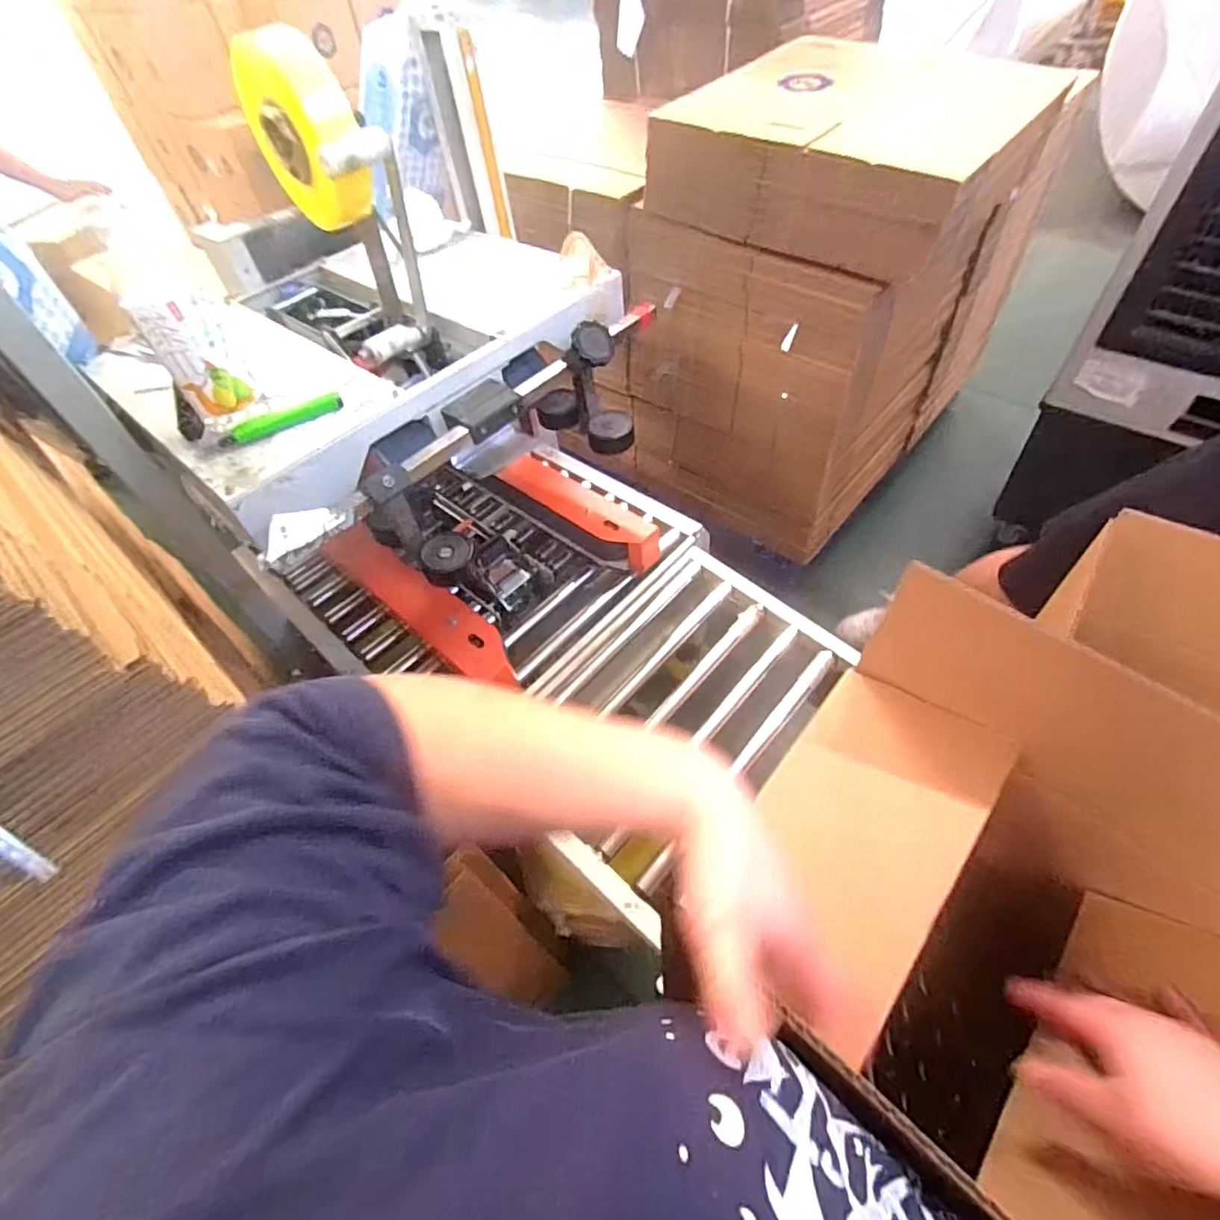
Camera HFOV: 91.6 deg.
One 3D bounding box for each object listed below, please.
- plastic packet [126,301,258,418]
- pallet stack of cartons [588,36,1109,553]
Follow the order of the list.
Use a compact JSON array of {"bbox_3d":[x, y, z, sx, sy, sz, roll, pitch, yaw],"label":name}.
[{"bbox_3d":[-0.481,-0.298,0.702,0.080,0.148,0.045,-35,57,-20],"label":"plastic packet"},{"bbox_3d":[0.533,-0.826,1.550,0.744,0.891,0.916,29,60,25],"label":"pallet stack of cartons"}]

